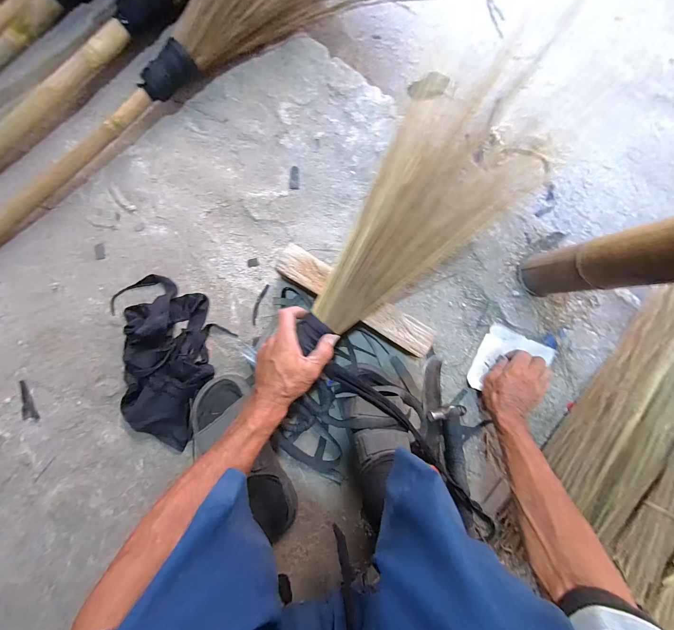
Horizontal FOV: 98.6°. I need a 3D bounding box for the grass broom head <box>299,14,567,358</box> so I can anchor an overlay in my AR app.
[{"bbox_3d":[0.107,-0.137,0.413,0.183,0.039,0.453,40,101,2],"label":"grass broom head"}]

